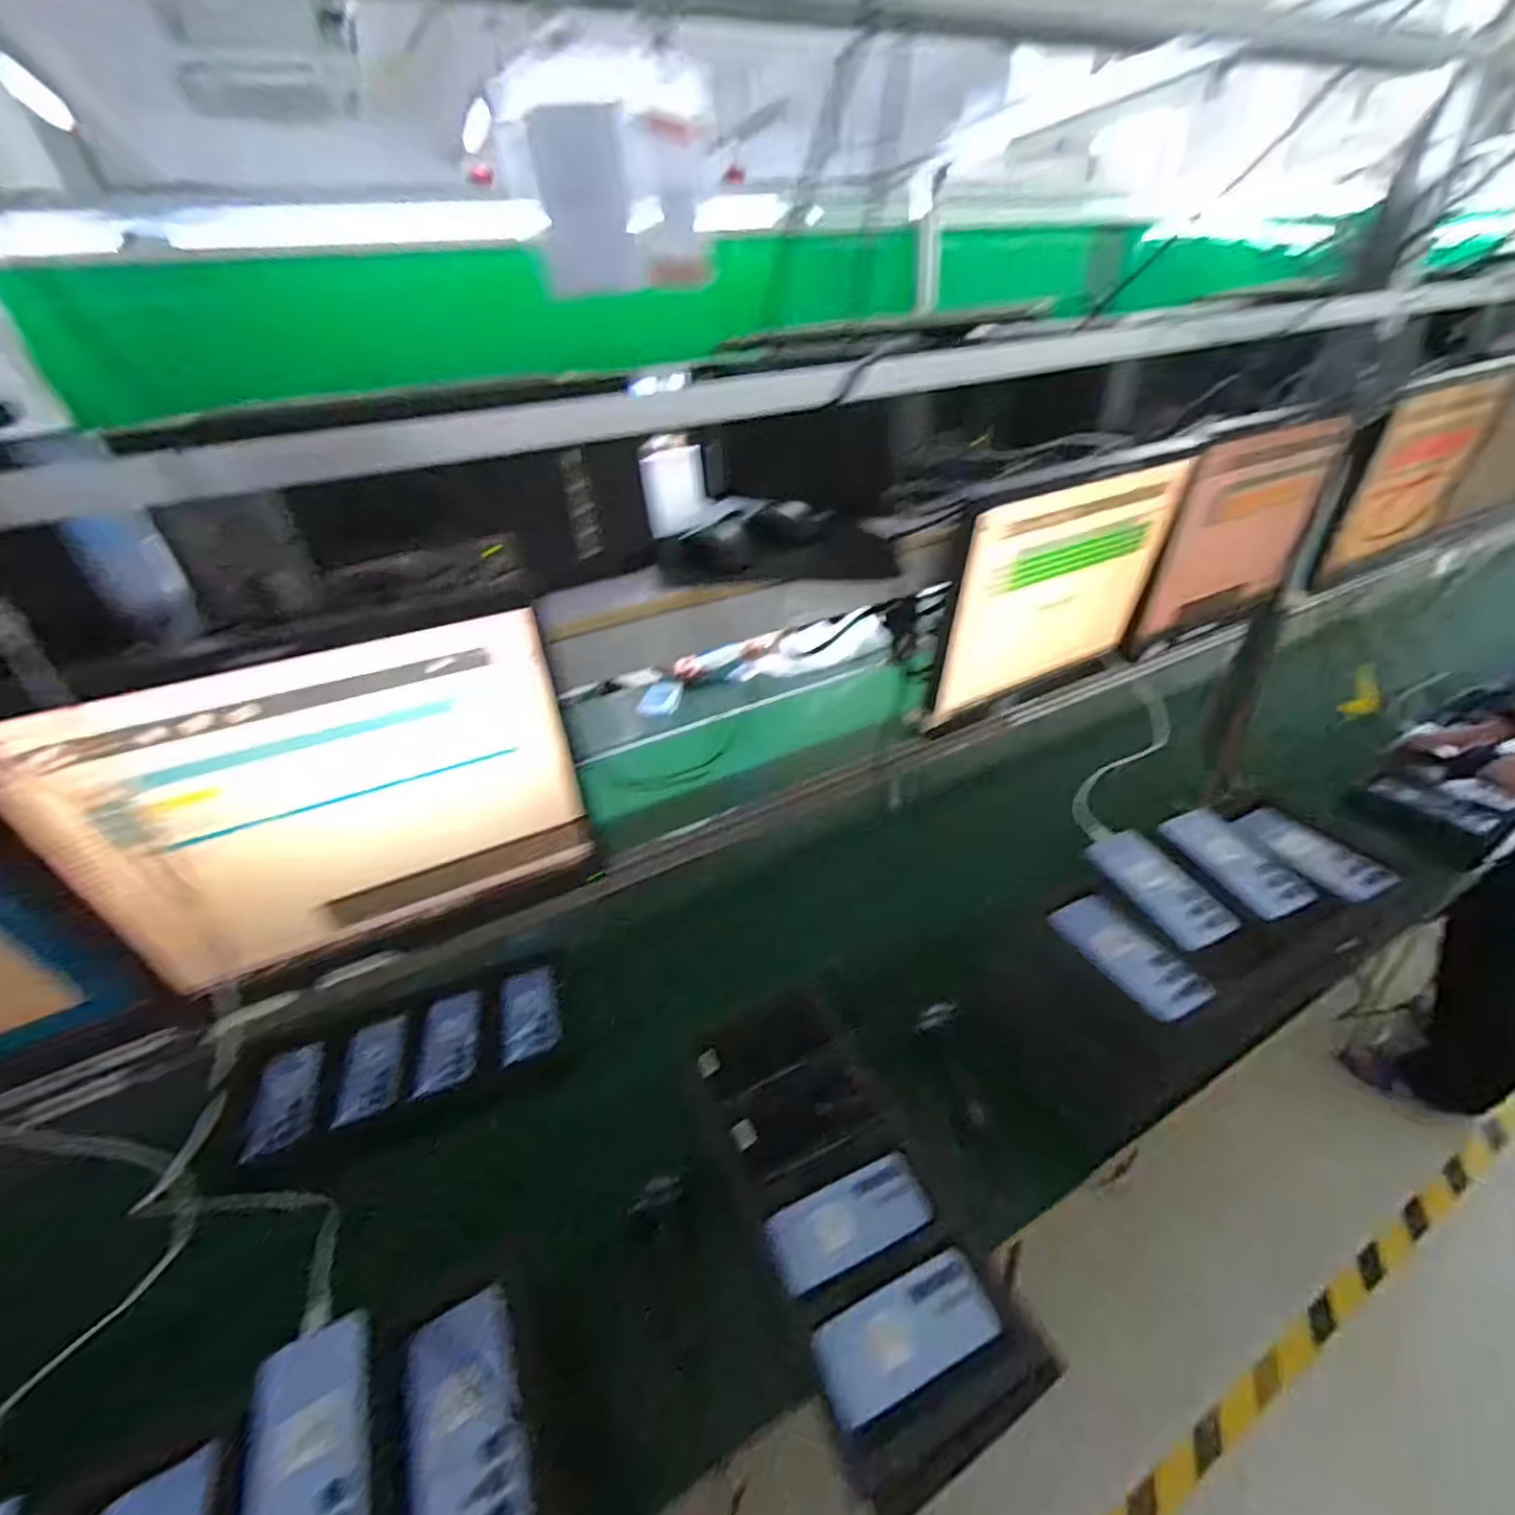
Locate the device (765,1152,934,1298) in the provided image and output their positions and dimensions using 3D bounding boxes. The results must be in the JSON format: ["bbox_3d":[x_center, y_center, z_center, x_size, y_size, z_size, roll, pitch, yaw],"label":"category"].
[{"bbox_3d":[0.103,0.517,0.717,0.181,0.013,0.081,-18,35,-16],"label":"device"}]

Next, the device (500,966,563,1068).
[{"bbox_3d":[-0.376,0.418,1.062,0.089,0.016,0.190,-7,28,-17],"label":"device"}]

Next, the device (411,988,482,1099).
[{"bbox_3d":[-0.481,0.440,1.006,0.079,0.030,0.177,-12,34,-8],"label":"device"}]

